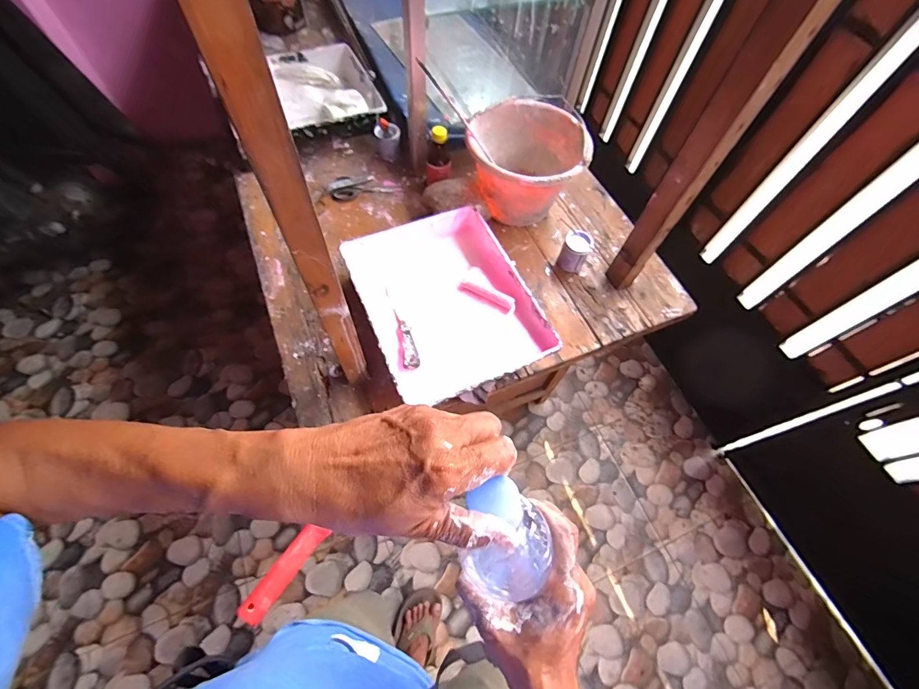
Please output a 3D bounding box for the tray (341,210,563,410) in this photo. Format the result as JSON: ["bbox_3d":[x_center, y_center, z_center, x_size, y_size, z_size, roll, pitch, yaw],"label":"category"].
[{"bbox_3d":[-0.028,-0.084,0.748,0.279,0.063,0.378,-21,66,-12],"label":"tray"}]

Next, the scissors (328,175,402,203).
[{"bbox_3d":[-0.219,-0.365,0.934,0.154,0.012,0.074,-15,65,-10],"label":"scissors"}]

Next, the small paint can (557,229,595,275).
[{"bbox_3d":[0.238,-0.191,0.844,0.055,0.068,0.062,26,65,10],"label":"small paint can"}]

